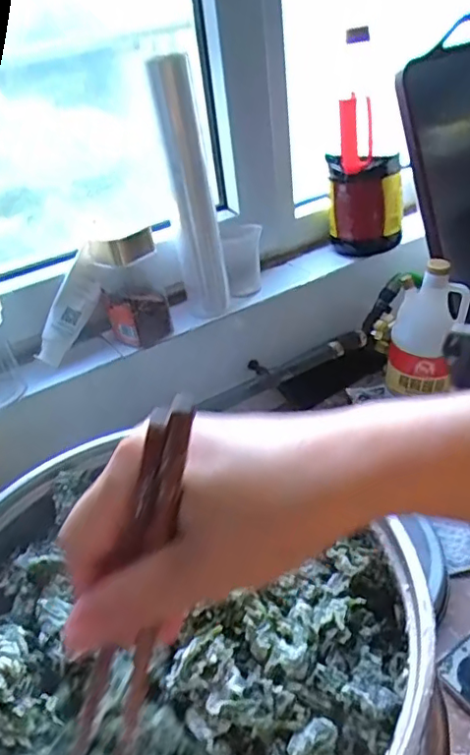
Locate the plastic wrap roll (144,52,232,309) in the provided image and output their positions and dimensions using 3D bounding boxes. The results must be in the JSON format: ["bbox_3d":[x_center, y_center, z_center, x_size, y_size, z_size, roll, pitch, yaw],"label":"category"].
[{"bbox_3d":[-0.050,-0.220,0.702,0.054,0.292,0.045,-11,35,-5],"label":"plastic wrap roll"}]

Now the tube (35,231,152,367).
[{"bbox_3d":[-0.176,-0.106,0.699,0.192,0.054,0.062,-51,40,7],"label":"tube"}]

